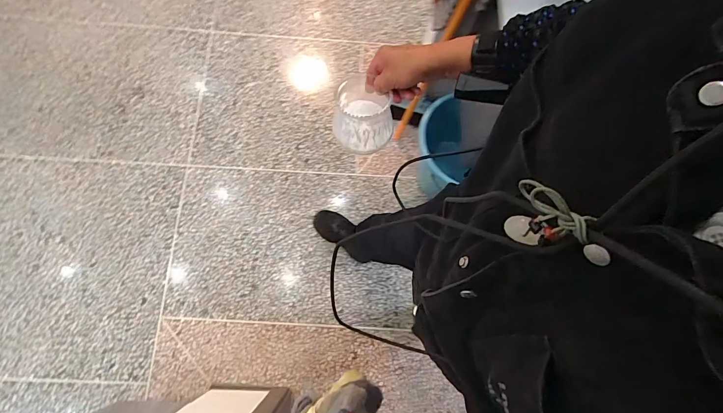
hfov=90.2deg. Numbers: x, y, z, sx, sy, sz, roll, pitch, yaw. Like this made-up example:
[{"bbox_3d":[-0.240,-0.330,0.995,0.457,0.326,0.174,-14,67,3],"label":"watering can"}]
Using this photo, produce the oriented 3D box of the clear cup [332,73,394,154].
[{"bbox_3d":[0.005,-0.170,0.664,0.103,0.094,0.105,0,75,0],"label":"clear cup"}]

